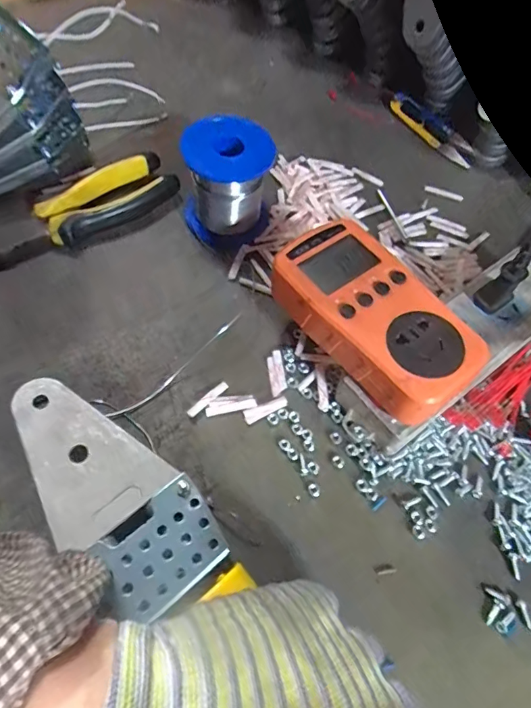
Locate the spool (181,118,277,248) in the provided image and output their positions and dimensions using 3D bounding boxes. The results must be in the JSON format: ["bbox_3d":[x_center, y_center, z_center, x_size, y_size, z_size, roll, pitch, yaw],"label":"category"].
[{"bbox_3d":[-0.027,-0.119,0.337,0.059,0.069,0.057,1,62,-3],"label":"spool"}]

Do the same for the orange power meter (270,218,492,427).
[{"bbox_3d":[0.059,-0.021,0.270,0.068,0.027,0.122,-35,69,-20],"label":"orange power meter"}]

